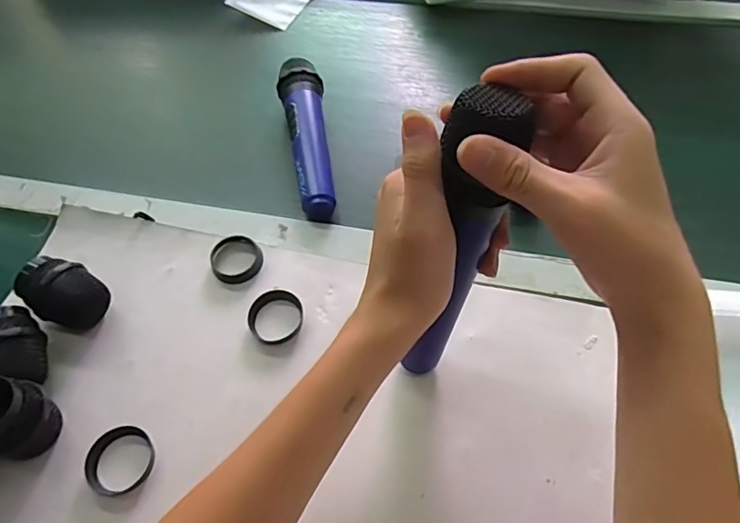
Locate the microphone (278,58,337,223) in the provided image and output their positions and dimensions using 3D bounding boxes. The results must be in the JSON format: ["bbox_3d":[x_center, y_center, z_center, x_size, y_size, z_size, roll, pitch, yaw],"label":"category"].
[{"bbox_3d":[-0.065,-0.127,0.513,0.044,0.043,0.189,-6,55,-2],"label":"microphone"}]

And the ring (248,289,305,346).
[{"bbox_3d":[-0.074,0.043,0.405,0.044,0.007,0.044,-1,55,2],"label":"ring"}]

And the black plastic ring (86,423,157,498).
[{"bbox_3d":[-0.170,0.135,0.350,0.043,0.009,0.044,-1,55,2],"label":"black plastic ring"}]

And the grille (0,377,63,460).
[{"bbox_3d":[-0.239,0.107,0.344,0.046,0.061,0.041,-3,55,0],"label":"grille"}]

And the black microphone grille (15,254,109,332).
[{"bbox_3d":[-0.243,0.026,0.409,0.052,0.047,0.047,29,61,21],"label":"black microphone grille"}]

